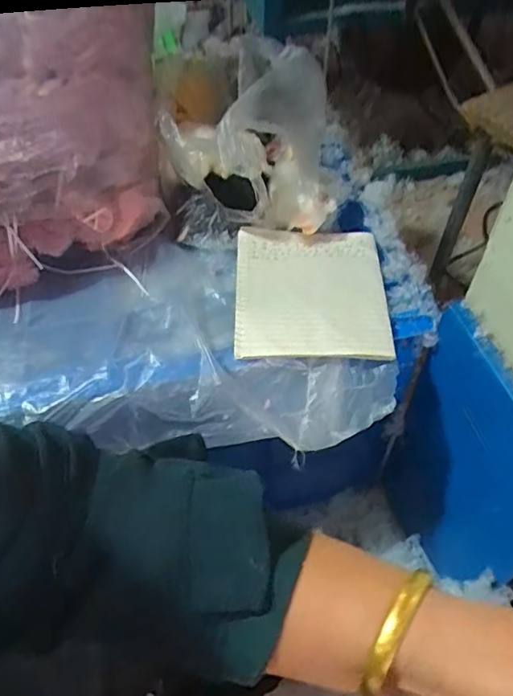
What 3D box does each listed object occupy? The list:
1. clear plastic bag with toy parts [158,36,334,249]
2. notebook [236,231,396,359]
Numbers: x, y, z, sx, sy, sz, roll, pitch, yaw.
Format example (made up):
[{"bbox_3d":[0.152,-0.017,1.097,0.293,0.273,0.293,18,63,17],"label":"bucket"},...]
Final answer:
[{"bbox_3d":[-0.008,-0.297,0.746,0.208,0.149,0.298,0,52,0],"label":"clear plastic bag with toy parts"},{"bbox_3d":[0.063,-0.066,0.634,0.165,0.018,0.182,-1,53,2],"label":"notebook"}]

